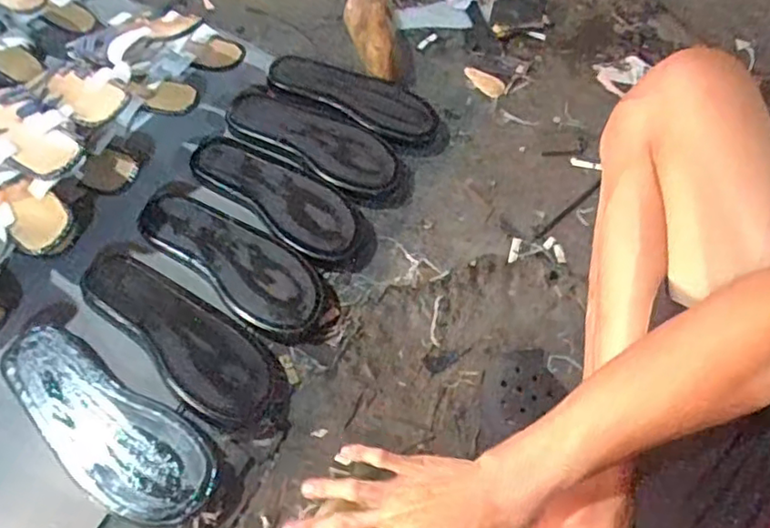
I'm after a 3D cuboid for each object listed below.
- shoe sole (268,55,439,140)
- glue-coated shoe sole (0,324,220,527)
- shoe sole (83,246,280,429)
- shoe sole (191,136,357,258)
[{"bbox_3d":[-0.048,-0.240,0.893,0.258,0.038,0.096,20,59,8],"label":"shoe sole"},{"bbox_3d":[-0.277,0.162,0.602,0.248,0.038,0.102,30,62,13],"label":"glue-coated shoe sole"},{"bbox_3d":[-0.224,0.072,0.665,0.252,0.022,0.104,34,62,17],"label":"shoe sole"},{"bbox_3d":[-0.146,-0.088,0.789,0.238,0.030,0.099,31,61,15],"label":"shoe sole"}]

